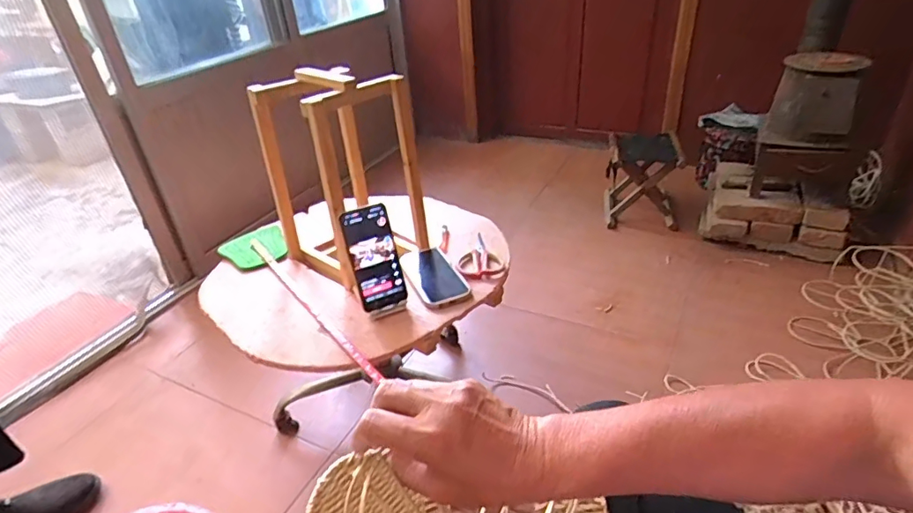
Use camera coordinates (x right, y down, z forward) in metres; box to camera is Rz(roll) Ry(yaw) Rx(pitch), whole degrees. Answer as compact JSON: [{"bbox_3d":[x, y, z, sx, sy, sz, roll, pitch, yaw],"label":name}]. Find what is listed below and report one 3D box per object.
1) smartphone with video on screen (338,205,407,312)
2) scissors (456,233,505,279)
[{"bbox_3d":[-0.130,0.004,0.818,0.081,0.166,0.013,-18,16,-17],"label":"smartphone with video on screen"},{"bbox_3d":[0.046,-0.004,0.976,0.084,0.021,0.161,-2,33,4],"label":"scissors"}]

